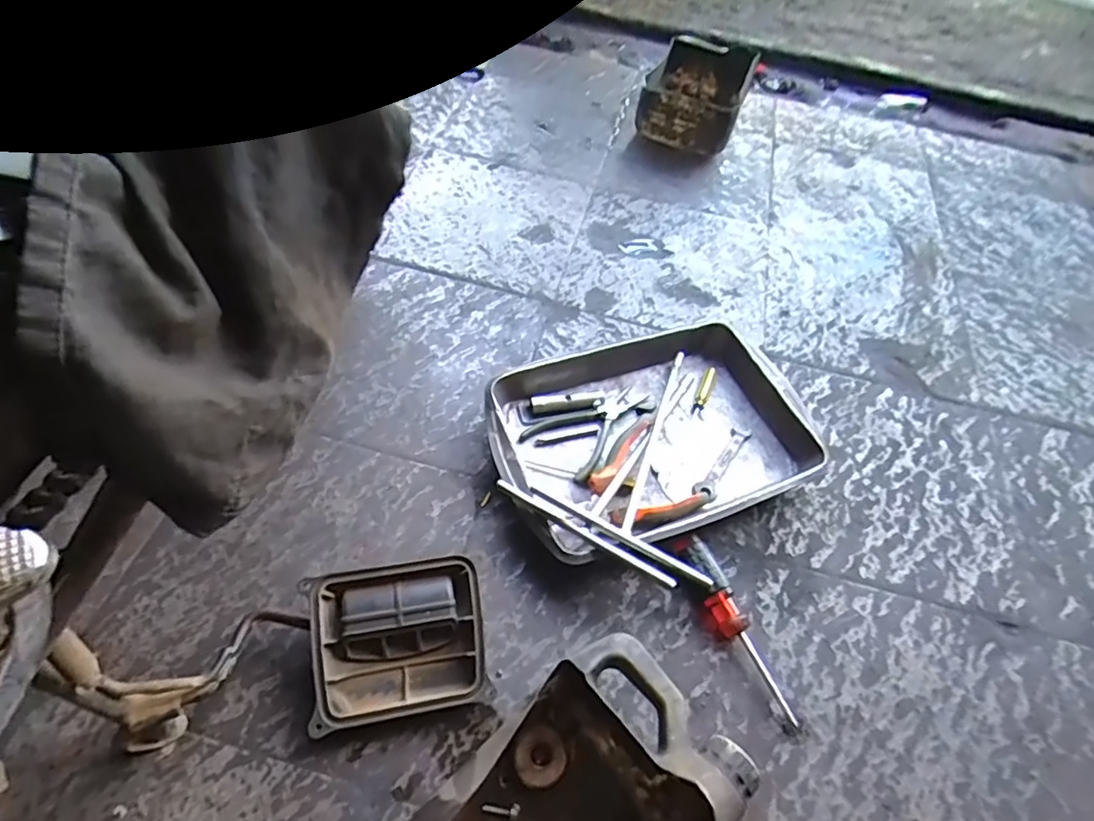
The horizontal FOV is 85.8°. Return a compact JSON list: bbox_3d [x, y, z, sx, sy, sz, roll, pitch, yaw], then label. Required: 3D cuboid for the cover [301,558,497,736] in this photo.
[{"bbox_3d":[-0.131,0.204,0.524,0.145,0.056,0.118,-7,55,-11],"label":"cover"}]

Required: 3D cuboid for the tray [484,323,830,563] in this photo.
[{"bbox_3d":[0.123,0.022,0.682,0.367,0.049,0.254,-16,57,-16],"label":"tray"}]

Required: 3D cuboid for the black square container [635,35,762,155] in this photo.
[{"bbox_3d":[0.283,-0.604,1.126,0.176,0.102,0.293,20,55,9],"label":"black square container"}]

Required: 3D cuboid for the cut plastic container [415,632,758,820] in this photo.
[{"bbox_3d":[-0.007,0.327,0.417,0.174,0.097,0.322,38,60,20],"label":"cut plastic container"}]

